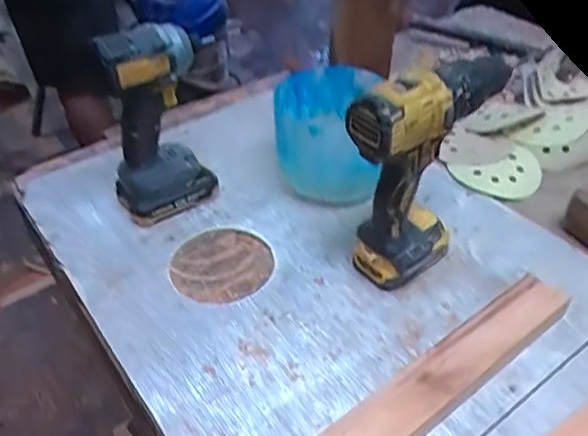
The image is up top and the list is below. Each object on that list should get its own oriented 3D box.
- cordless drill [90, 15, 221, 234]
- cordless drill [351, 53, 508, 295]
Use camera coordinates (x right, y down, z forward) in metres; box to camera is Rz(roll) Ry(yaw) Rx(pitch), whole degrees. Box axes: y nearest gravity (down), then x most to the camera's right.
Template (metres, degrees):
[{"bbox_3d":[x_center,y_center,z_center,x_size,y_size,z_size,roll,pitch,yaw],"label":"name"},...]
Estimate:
[{"bbox_3d":[-0.153,-0.103,0.668,0.108,0.226,0.067,-28,49,-27],"label":"cordless drill"},{"bbox_3d":[0.131,-0.044,0.597,0.067,0.232,0.178,32,51,31],"label":"cordless drill"}]

